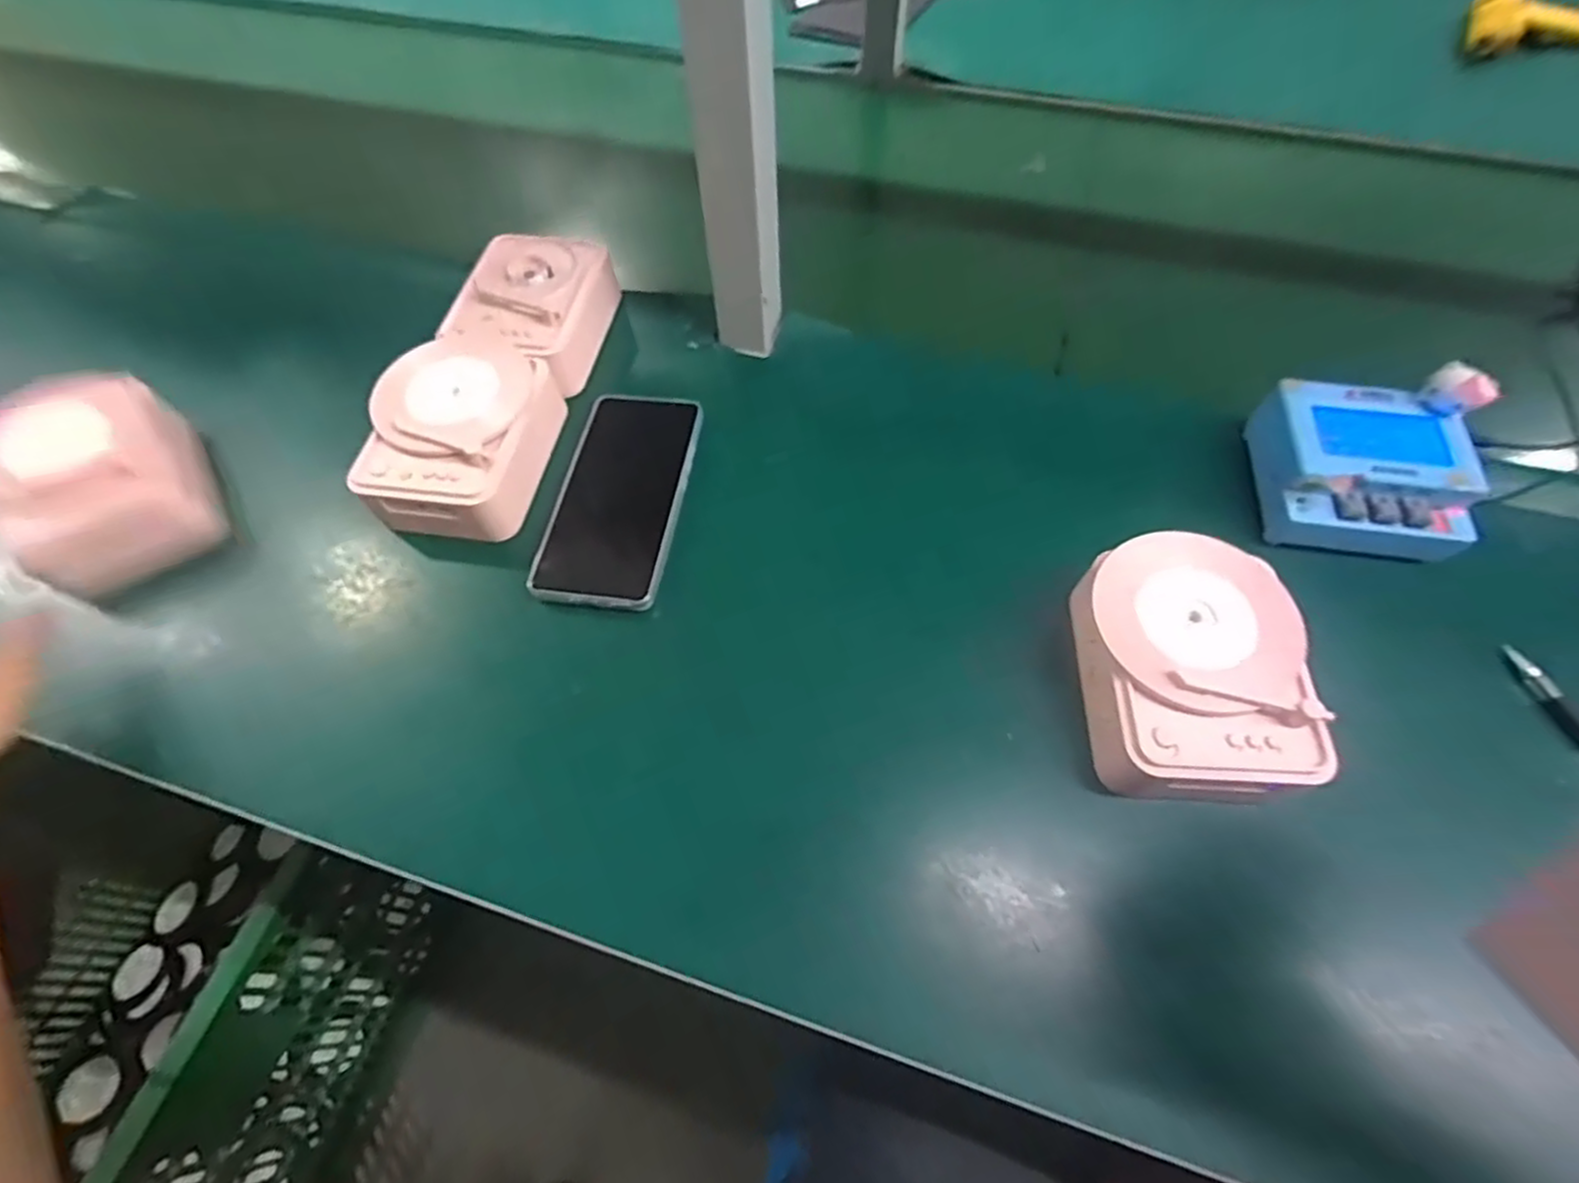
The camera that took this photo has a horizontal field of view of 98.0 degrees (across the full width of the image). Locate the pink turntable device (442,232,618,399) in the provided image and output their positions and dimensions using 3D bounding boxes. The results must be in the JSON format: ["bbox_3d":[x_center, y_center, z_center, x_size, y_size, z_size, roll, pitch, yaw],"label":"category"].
[{"bbox_3d":[-0.190,-0.210,0.515,0.094,0.045,0.125,7,61,5],"label":"pink turntable device"}]

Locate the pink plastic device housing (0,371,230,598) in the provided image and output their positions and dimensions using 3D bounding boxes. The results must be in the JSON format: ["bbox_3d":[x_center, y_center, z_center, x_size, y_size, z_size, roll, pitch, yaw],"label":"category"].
[{"bbox_3d":[-0.453,-0.075,0.449,0.111,0.063,0.129,-38,66,-18],"label":"pink plastic device housing"}]

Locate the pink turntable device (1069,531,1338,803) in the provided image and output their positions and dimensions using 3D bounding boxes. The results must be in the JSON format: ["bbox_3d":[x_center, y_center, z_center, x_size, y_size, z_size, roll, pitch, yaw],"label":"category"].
[{"bbox_3d":[0.207,0.039,0.359,0.107,0.047,0.132,-1,60,1],"label":"pink turntable device"}]

